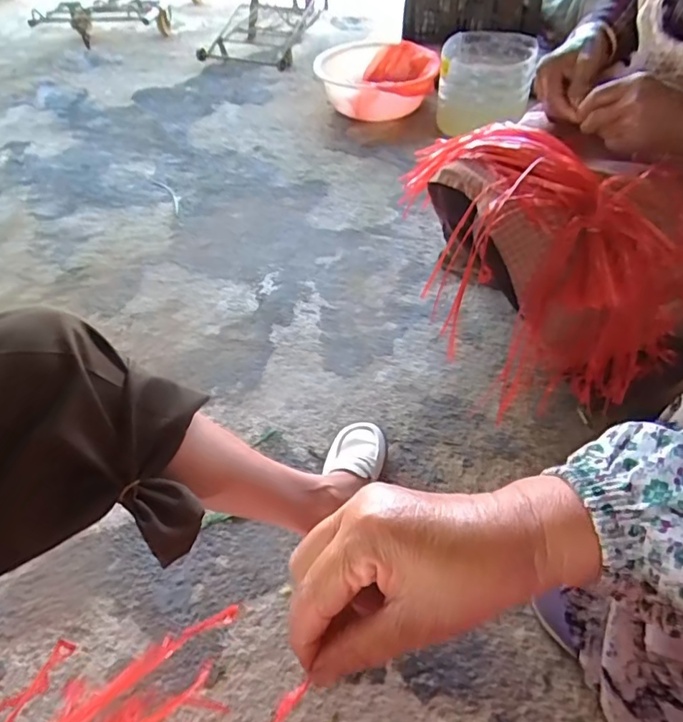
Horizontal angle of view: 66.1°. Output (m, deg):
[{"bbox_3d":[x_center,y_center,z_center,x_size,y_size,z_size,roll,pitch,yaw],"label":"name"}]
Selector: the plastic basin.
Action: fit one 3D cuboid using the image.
[{"bbox_3d":[0.103,-0.823,1.526,0.327,0.125,0.322,-1,50,1],"label":"plastic basin"}]

